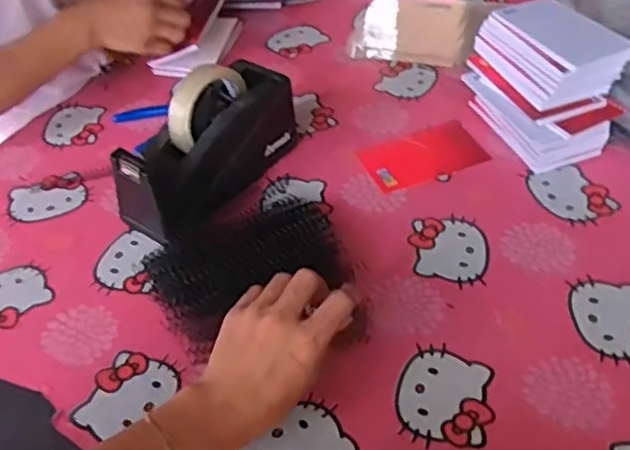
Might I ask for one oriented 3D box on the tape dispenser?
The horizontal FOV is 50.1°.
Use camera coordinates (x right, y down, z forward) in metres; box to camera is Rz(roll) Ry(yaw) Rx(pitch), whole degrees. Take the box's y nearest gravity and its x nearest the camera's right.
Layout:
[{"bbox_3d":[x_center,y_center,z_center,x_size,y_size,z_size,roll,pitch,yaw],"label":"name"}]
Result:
[{"bbox_3d":[-0.104,-0.081,0.675,0.085,0.121,0.204,29,54,29],"label":"tape dispenser"}]

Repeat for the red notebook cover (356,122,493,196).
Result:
[{"bbox_3d":[0.117,-0.075,0.731,0.125,0.004,0.077,-18,46,-13],"label":"red notebook cover"}]

